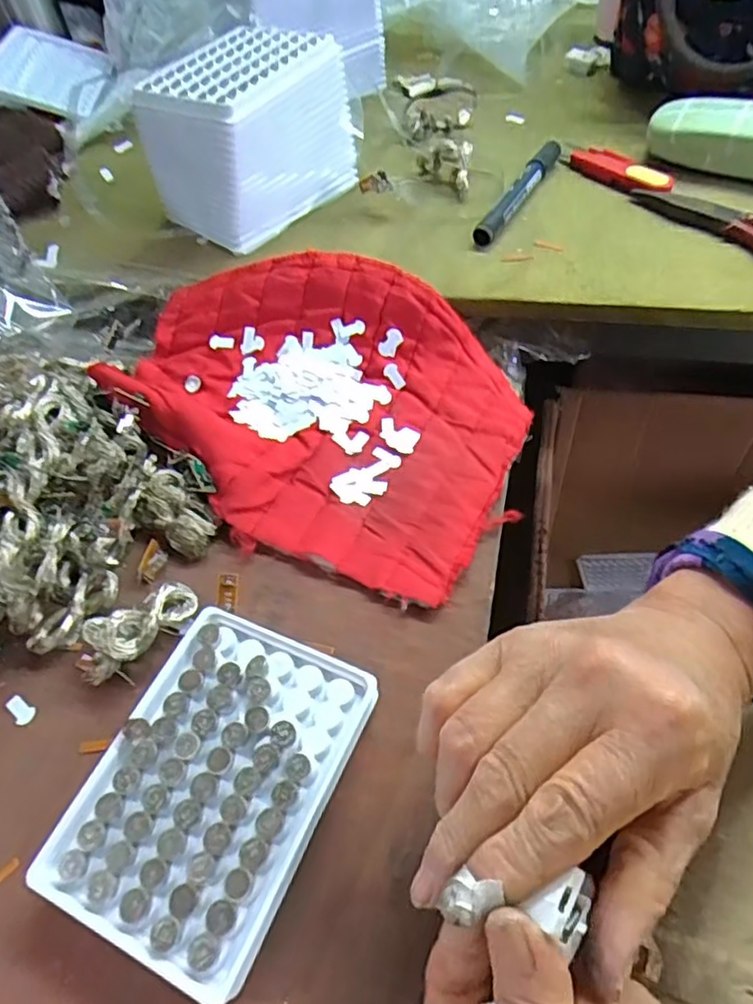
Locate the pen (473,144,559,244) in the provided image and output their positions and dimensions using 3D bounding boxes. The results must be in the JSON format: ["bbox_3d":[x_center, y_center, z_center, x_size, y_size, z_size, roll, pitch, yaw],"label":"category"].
[{"bbox_3d":[0.107,-0.231,0.478,0.015,0.015,0.140,23,57,19],"label":"pen"}]

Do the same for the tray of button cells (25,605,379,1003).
[{"bbox_3d":[-0.068,0.118,0.277,0.094,0.027,0.130,18,57,19],"label":"tray of button cells"}]

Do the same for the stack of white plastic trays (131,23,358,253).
[{"bbox_3d":[-0.091,-0.272,0.481,0.101,0.092,0.139,26,60,23],"label":"stack of white plastic trays"}]

